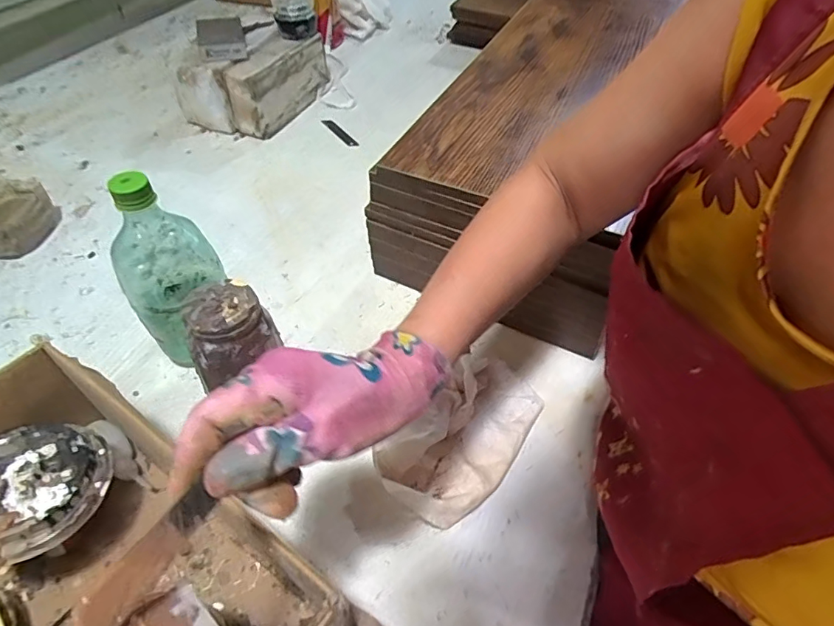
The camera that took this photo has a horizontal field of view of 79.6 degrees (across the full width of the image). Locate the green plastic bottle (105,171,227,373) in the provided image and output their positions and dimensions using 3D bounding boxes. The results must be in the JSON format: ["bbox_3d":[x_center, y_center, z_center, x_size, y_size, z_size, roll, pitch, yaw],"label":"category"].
[{"bbox_3d":[-0.231,-0.033,0.473,0.075,0.205,0.080,8,49,5],"label":"green plastic bottle"}]

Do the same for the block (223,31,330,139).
[{"bbox_3d":[-0.232,-0.391,0.847,0.065,0.105,0.211,18,51,14],"label":"block"}]

